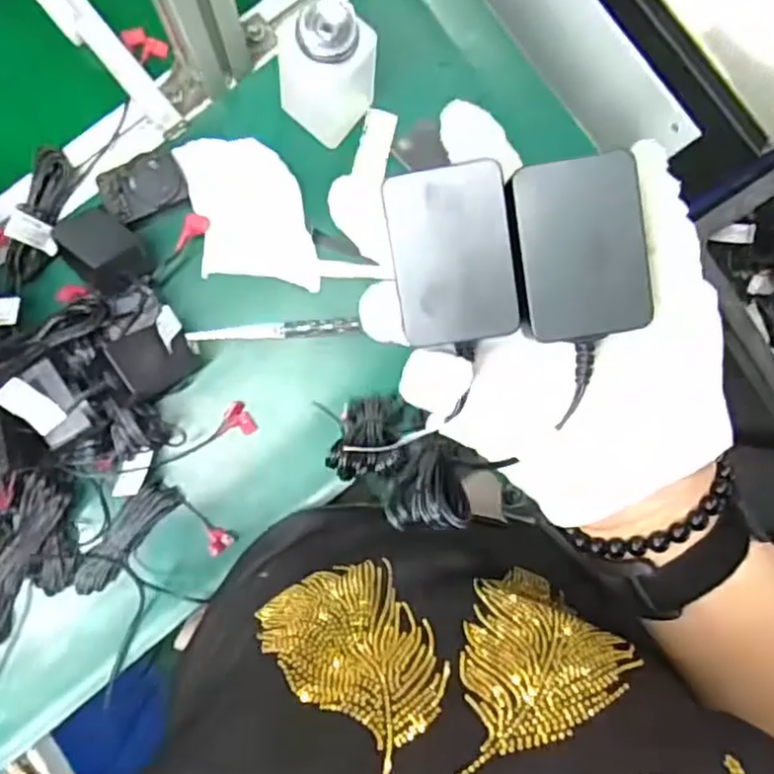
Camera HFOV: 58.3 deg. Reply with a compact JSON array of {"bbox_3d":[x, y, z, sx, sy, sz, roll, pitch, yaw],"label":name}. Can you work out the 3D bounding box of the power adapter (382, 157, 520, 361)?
[{"bbox_3d":[0.024,-0.045,0.235,0.036,0.021,0.055,-5,105,10],"label":"power adapter"}]

